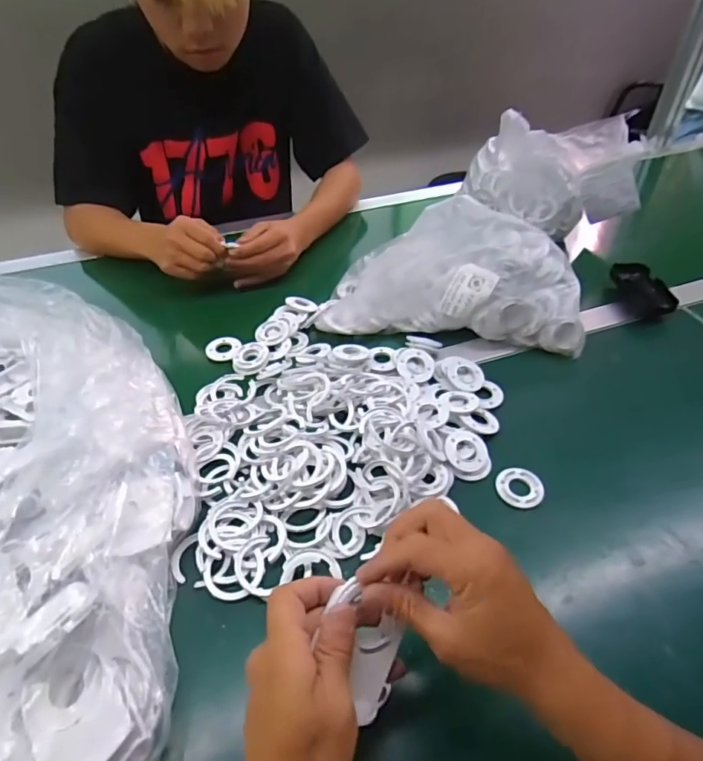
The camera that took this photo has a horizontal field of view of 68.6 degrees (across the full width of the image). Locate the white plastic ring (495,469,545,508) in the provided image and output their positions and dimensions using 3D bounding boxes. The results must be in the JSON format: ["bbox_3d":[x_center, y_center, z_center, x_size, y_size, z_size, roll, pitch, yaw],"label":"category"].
[{"bbox_3d":[0.164,0.105,0.504,0.039,0.010,0.045,-23,48,-21],"label":"white plastic ring"}]

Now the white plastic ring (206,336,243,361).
[{"bbox_3d":[-0.167,-0.043,0.669,0.042,0.006,0.044,-1,44,1],"label":"white plastic ring"}]

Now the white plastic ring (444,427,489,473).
[{"bbox_3d":[0.116,0.069,0.524,0.042,0.004,0.049,-15,64,-11],"label":"white plastic ring"}]

